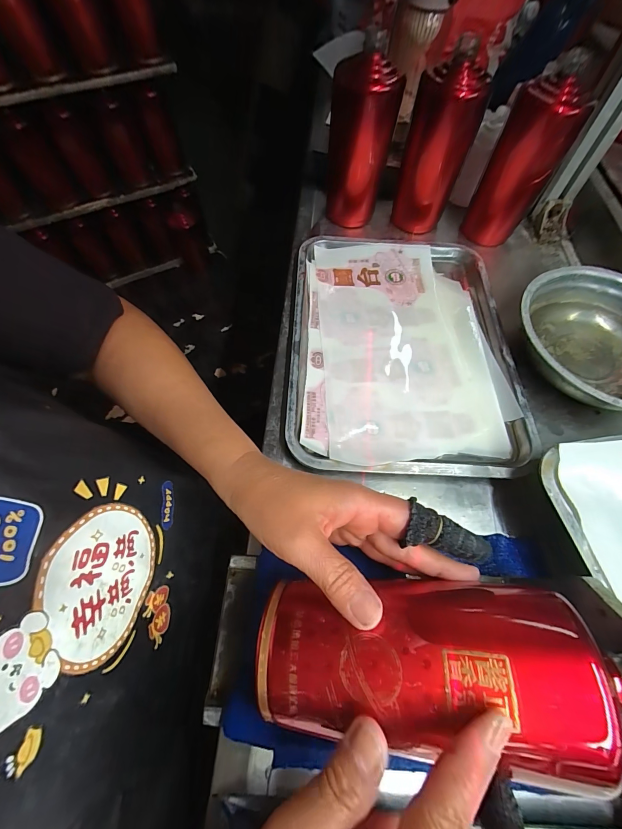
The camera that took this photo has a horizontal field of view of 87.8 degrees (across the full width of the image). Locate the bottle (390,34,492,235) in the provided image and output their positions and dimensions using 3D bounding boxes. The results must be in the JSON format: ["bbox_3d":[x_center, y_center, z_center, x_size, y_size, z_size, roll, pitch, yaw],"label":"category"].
[{"bbox_3d":[0.170,-0.364,0.440,0.082,0.166,0.072,14,63,5],"label":"bottle"}]

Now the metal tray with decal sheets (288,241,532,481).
[{"bbox_3d":[0.110,-0.096,0.391,0.259,0.022,0.339,3,63,-1],"label":"metal tray with decal sheets"}]

